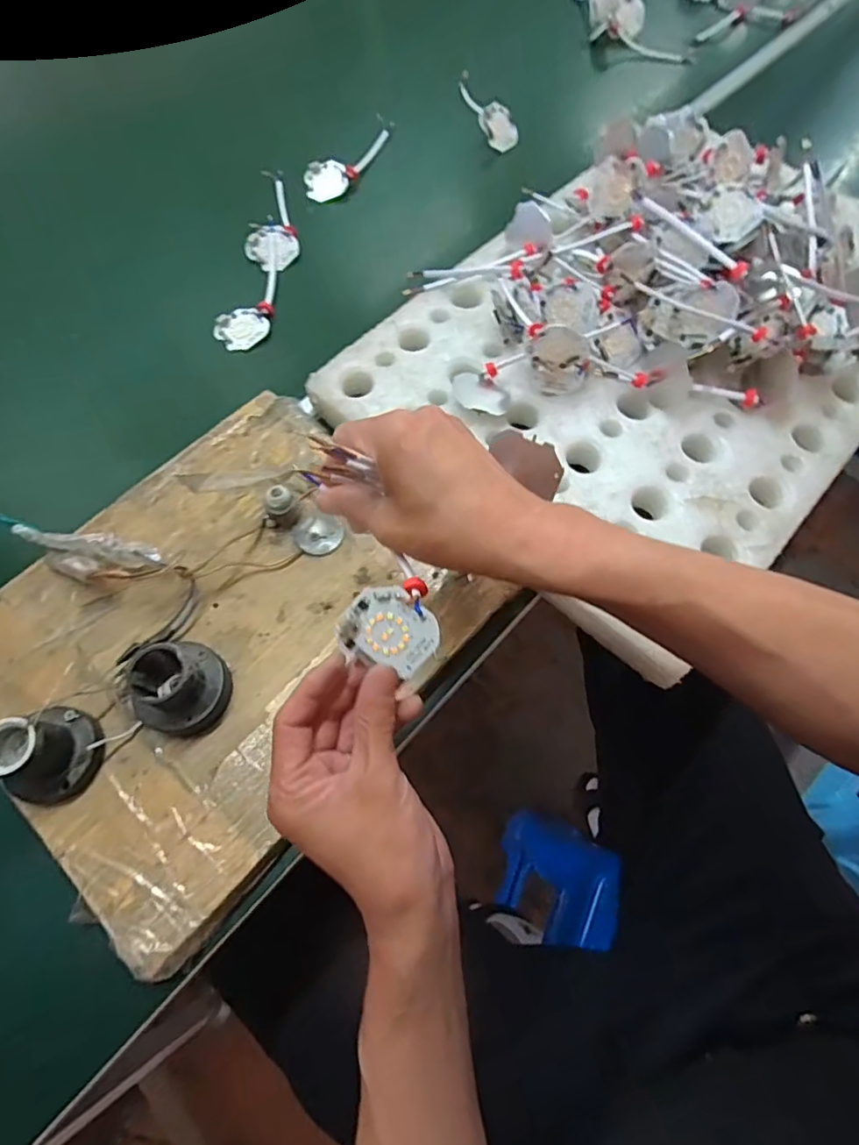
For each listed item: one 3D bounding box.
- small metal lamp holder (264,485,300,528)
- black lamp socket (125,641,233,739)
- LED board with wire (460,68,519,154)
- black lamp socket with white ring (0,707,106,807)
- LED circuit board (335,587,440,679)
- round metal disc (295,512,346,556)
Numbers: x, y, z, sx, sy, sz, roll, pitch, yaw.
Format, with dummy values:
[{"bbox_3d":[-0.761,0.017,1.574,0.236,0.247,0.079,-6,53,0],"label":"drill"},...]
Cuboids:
[{"bbox_3d":[-0.112,-0.050,0.427,0.022,0.028,0.018,-21,68,-11],"label":"small metal lamp holder"},{"bbox_3d":[-0.160,0.071,0.359,0.052,0.051,0.057,1,65,-1],"label":"black lamp socket"},{"bbox_3d":[0.075,-0.590,0.711,0.049,0.029,0.162,-9,64,-4],"label":"LED board with wire"},{"bbox_3d":[-0.233,0.108,0.340,0.049,0.048,0.058,6,65,1],"label":"black lamp socket with white ring"},{"bbox_3d":[-0.021,0.032,0.292,0.048,0.005,0.044,37,104,-4],"label":"LED circuit board"},{"bbox_3d":[-0.084,-0.030,0.430,0.036,0.004,0.035,1,65,-1],"label":"round metal disc"}]

